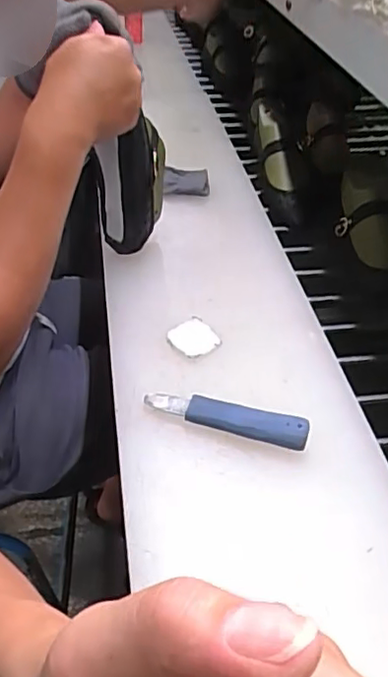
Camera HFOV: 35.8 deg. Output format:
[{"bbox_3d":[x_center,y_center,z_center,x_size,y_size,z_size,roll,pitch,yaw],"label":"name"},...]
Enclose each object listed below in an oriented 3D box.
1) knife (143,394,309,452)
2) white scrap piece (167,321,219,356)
[{"bbox_3d":[0.031,0.073,0.578,0.156,0.020,0.029,13,42,13],"label":"knife"},{"bbox_3d":[-0.001,0.000,0.674,0.050,0.004,0.051,2,49,-3],"label":"white scrap piece"}]

